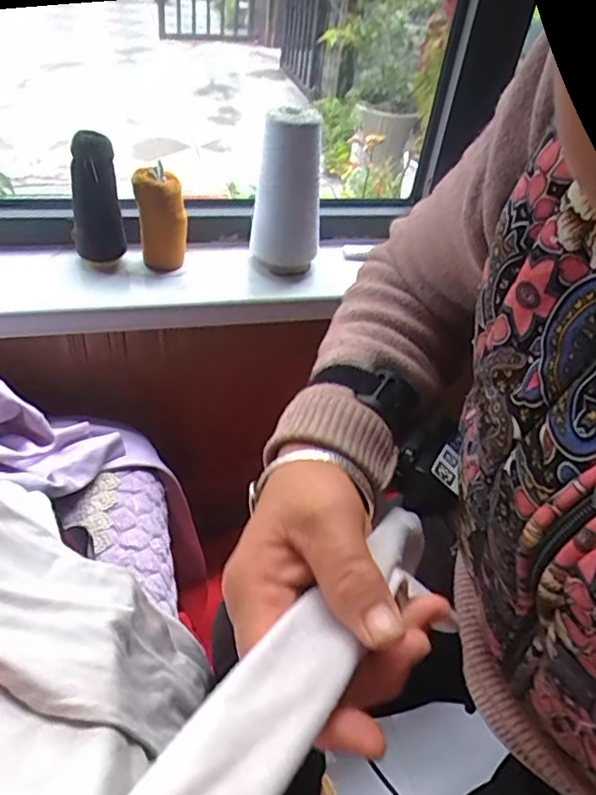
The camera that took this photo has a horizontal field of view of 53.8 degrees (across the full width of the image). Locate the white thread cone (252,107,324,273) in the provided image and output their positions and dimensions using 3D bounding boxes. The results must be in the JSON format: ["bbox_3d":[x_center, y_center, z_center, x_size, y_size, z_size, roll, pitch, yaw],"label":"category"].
[{"bbox_3d":[-0.010,-0.245,0.715,0.081,0.186,0.067,7,41,-1],"label":"white thread cone"}]

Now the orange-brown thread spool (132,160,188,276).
[{"bbox_3d":[-0.169,-0.221,0.730,0.061,0.112,0.051,-2,42,-11],"label":"orange-brown thread spool"}]

